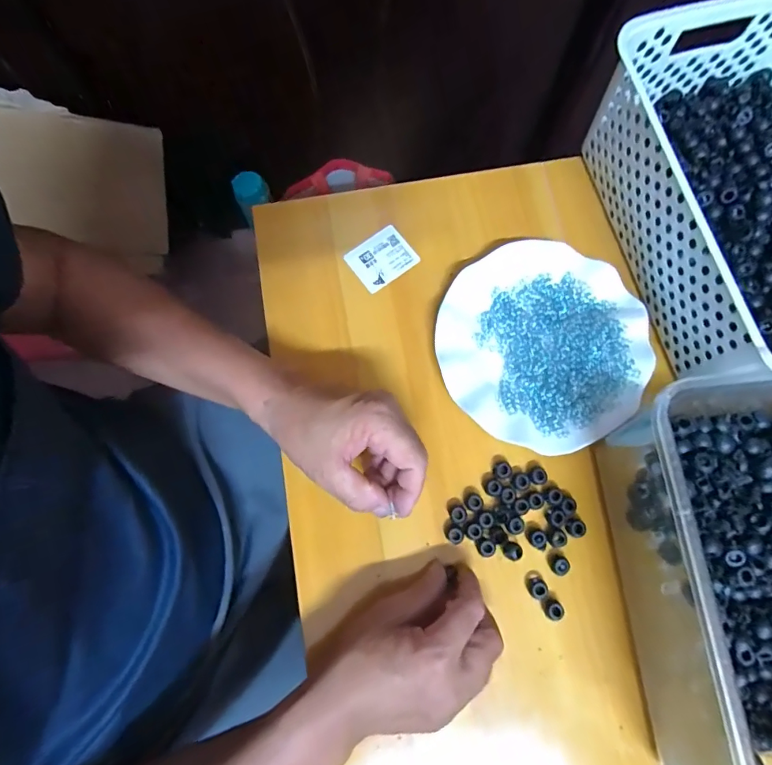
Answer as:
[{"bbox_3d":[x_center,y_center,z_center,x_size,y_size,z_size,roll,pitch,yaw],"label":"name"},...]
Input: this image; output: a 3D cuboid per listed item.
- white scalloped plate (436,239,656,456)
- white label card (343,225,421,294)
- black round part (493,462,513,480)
[{"bbox_3d":[0.138,-0.033,0.402,0.175,0.030,0.182,0,78,0],"label":"white scalloped plate"},{"bbox_3d":[-0.003,-0.121,0.437,0.061,0.004,0.049,-35,80,-7],"label":"white label card"},{"bbox_3d":[0.100,0.077,0.387,0.016,0.012,0.014,-17,78,-4],"label":"black round part"}]

